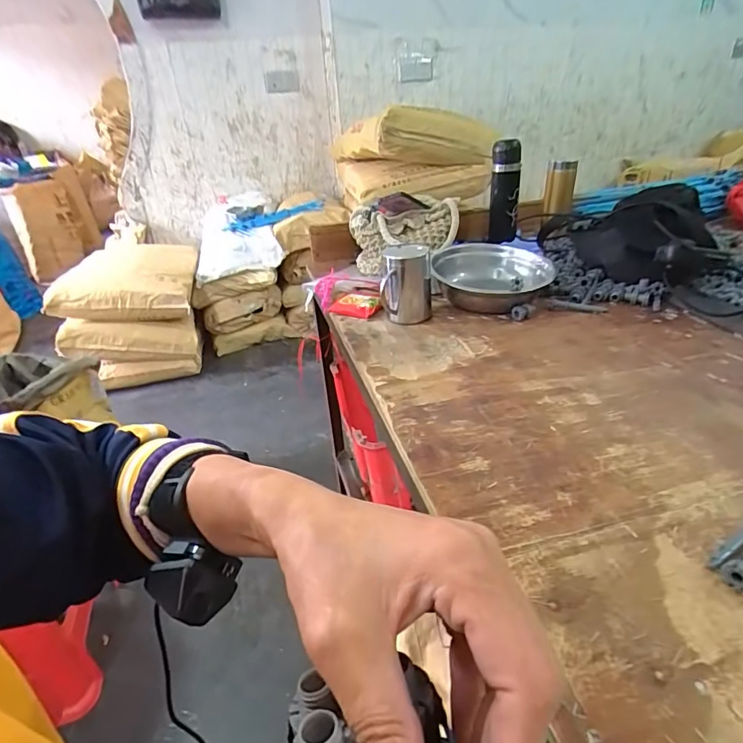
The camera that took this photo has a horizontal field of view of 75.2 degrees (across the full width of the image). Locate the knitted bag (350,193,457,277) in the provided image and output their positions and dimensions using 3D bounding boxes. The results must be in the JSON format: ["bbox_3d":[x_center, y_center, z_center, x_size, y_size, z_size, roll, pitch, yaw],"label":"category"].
[{"bbox_3d":[0.077,-0.298,1.045,0.222,0.130,0.142,-9,29,-8],"label":"knitted bag"}]

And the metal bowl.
[{"bbox_3d":[0.212,-0.165,0.874,0.202,0.070,0.220,0,29,8],"label":"metal bowl"}]

